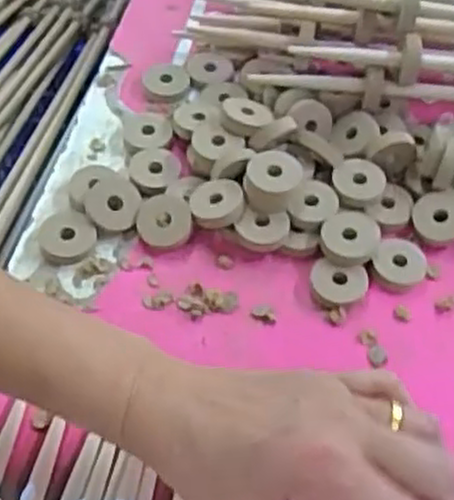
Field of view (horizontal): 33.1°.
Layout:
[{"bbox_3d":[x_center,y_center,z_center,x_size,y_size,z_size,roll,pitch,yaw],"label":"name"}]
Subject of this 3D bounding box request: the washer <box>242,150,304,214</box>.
[{"bbox_3d":[0.029,-0.043,0.488,0.034,0.020,0.037,2,54,-2],"label":"washer"}]

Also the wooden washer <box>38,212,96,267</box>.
[{"bbox_3d":[-0.102,-0.008,0.485,0.035,0.007,0.037,-2,54,-5],"label":"wooden washer"}]

